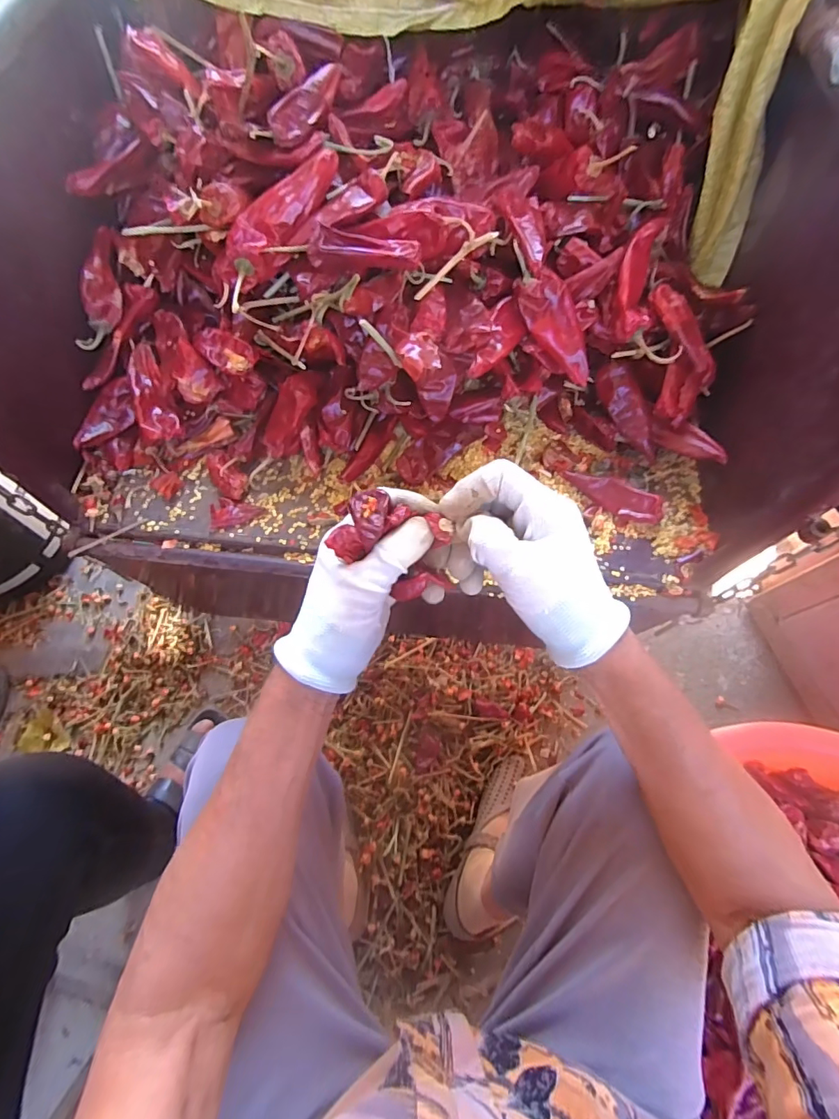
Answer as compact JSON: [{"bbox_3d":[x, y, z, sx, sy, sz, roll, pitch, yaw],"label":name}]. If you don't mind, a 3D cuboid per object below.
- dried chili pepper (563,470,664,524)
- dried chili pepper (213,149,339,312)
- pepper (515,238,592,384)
[{"bbox_3d":[0.164,-0.054,0.414,0.084,0.021,0.022,30,69,23],"label":"dried chili pepper"},{"bbox_3d":[-0.103,-0.245,0.356,0.114,0.033,0.031,-46,74,7],"label":"dried chili pepper"},{"bbox_3d":[0.105,-0.192,0.382,0.033,0.018,0.110,-41,107,-17],"label":"pepper"}]

